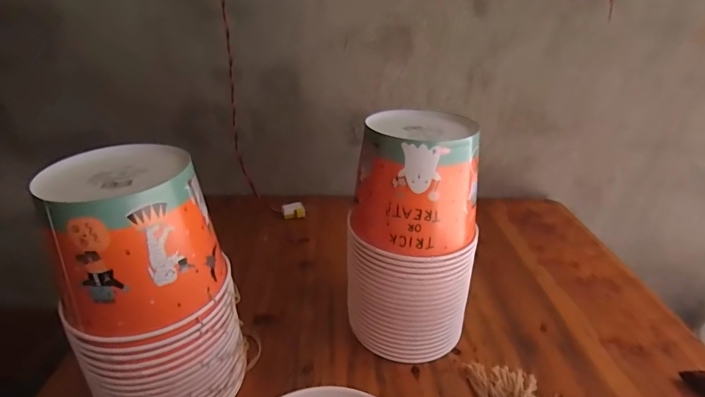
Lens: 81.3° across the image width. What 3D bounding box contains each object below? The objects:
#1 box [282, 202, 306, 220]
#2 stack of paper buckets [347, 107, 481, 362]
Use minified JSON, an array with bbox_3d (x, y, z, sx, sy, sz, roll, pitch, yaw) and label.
[{"bbox_3d":[-0.123,0.024,0.856,0.045,0.023,0.031,-4,28,-9],"label":"box"},{"bbox_3d":[0.071,0.053,0.516,0.125,0.291,0.138,-23,36,-37],"label":"stack of paper buckets"}]

